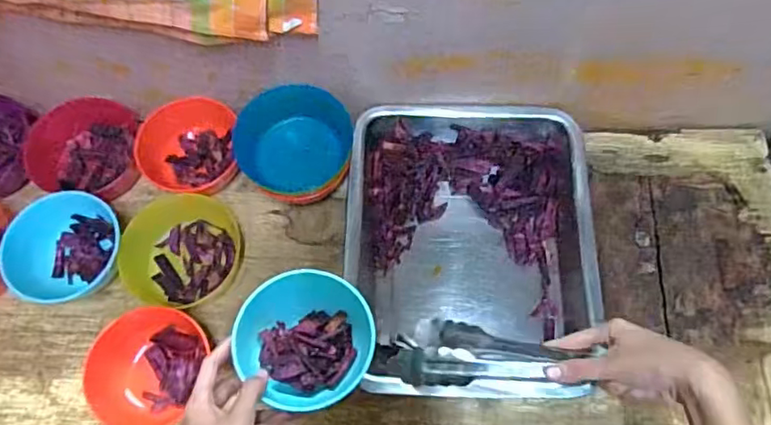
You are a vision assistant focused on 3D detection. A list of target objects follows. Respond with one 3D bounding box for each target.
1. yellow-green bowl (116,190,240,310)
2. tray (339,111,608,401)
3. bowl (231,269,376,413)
[{"bbox_3d":[-0.202,0.036,0.588,0.104,0.043,0.115,11,69,3],"label":"yellow-green bowl"},{"bbox_3d":[0.084,0.029,0.588,0.238,0.037,0.293,1,69,0],"label":"tray"},{"bbox_3d":[-0.066,0.108,0.490,0.109,0.050,0.109,0,69,-1],"label":"bowl"}]

